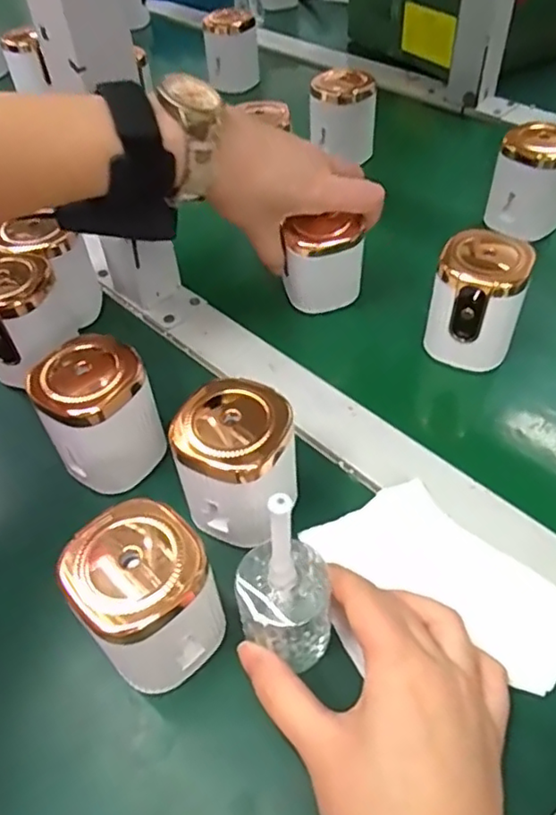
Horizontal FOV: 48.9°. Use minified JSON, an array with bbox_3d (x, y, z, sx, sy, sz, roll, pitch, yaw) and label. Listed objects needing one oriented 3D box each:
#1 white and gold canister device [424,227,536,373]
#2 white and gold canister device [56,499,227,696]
[{"bbox_3d":[0.128,-0.067,0.393,0.053,0.073,0.053,18,52,17],"label":"white and gold canister device"},{"bbox_3d":[-0.056,0.087,0.270,0.052,0.081,0.056,-36,56,-25],"label":"white and gold canister device"}]

